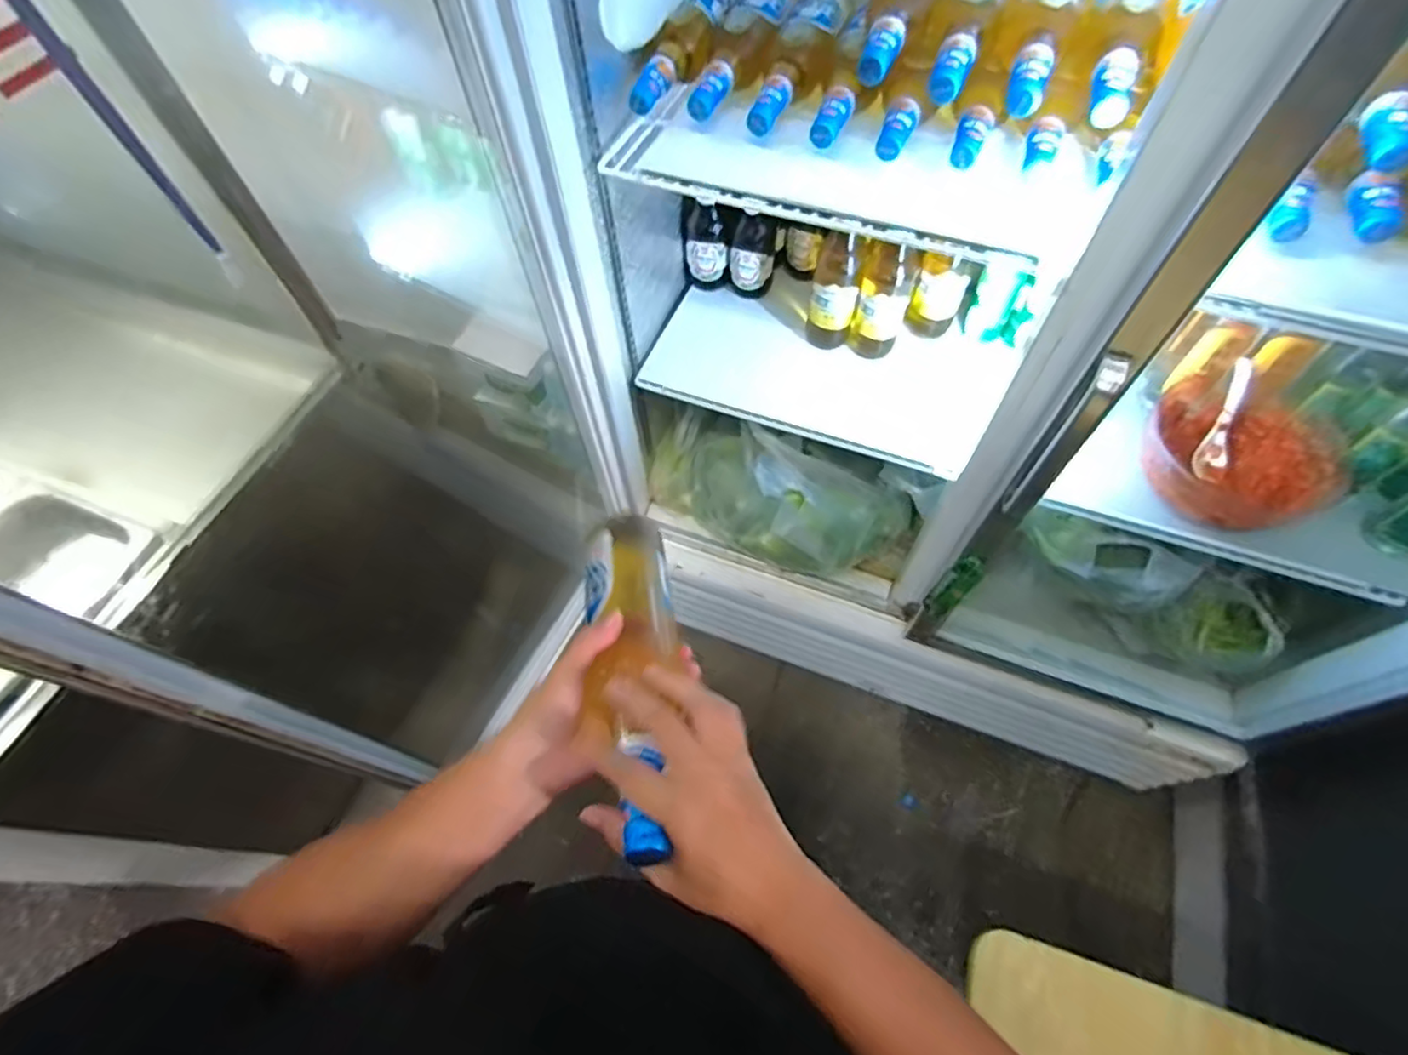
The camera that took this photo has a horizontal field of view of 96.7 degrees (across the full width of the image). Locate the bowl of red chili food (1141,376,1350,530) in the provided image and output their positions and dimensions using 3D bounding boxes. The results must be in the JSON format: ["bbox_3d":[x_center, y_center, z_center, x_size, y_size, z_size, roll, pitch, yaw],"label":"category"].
[{"bbox_3d":[0.681,-0.081,0.814,0.212,0.092,0.177,31,66,18],"label":"bowl of red chili food"}]

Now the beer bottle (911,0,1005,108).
[{"bbox_3d":[0.262,-0.518,0.643,0.072,0.072,0.271,20,63,13],"label":"beer bottle"}]

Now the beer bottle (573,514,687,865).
[{"bbox_3d":[-0.053,0.088,0.465,0.065,0.057,0.297,-5,39,-1],"label":"beer bottle"}]

